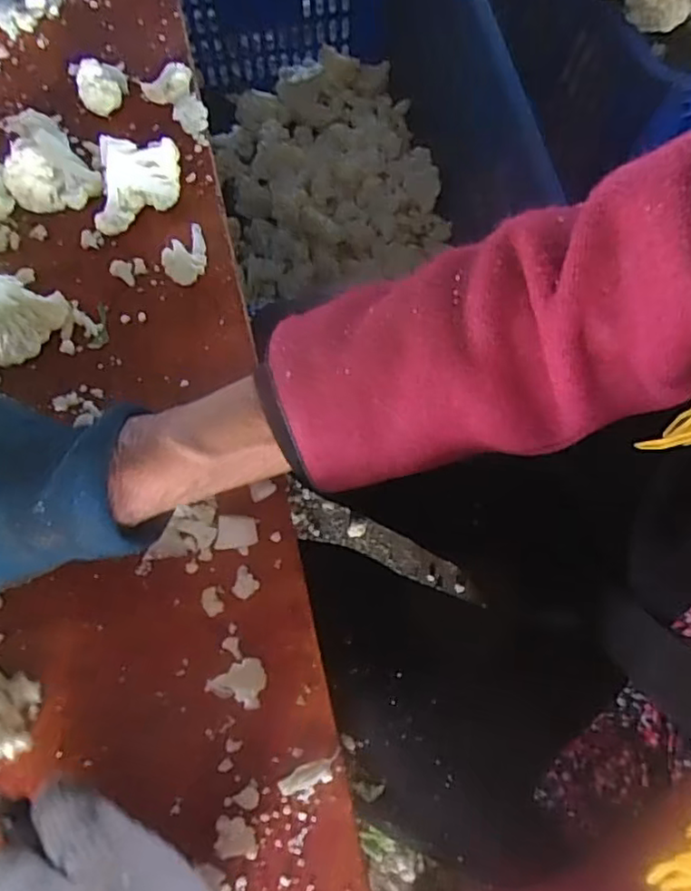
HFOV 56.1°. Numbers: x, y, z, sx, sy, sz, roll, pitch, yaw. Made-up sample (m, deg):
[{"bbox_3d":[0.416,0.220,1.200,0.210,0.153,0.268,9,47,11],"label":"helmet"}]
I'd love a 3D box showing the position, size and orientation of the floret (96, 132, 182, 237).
[{"bbox_3d":[-0.120,-0.149,0.376,0.045,0.040,0.044,1,73,-1],"label":"floret"}]

